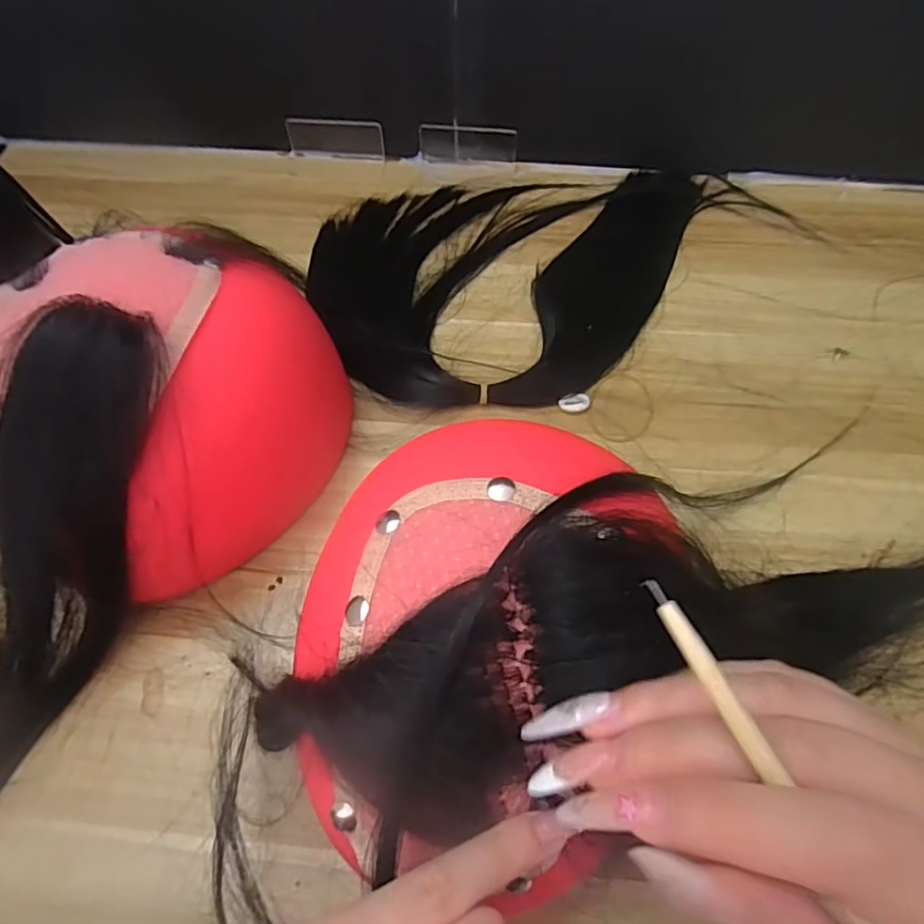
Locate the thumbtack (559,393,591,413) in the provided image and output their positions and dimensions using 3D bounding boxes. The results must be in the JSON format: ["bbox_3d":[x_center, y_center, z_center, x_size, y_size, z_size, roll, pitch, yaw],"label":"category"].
[{"bbox_3d":[0.071,-0.037,0.363,0.020,0.004,0.013,-3,60,-1],"label":"thumbtack"}]

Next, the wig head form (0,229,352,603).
[{"bbox_3d":[-0.134,-0.020,0.283,0.139,0.130,0.139,0,60,1],"label":"wig head form"}]

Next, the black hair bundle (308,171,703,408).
[{"bbox_3d":[0.040,-0.134,0.414,0.290,0.010,0.218,-4,60,-2],"label":"black hair bundle"}]

